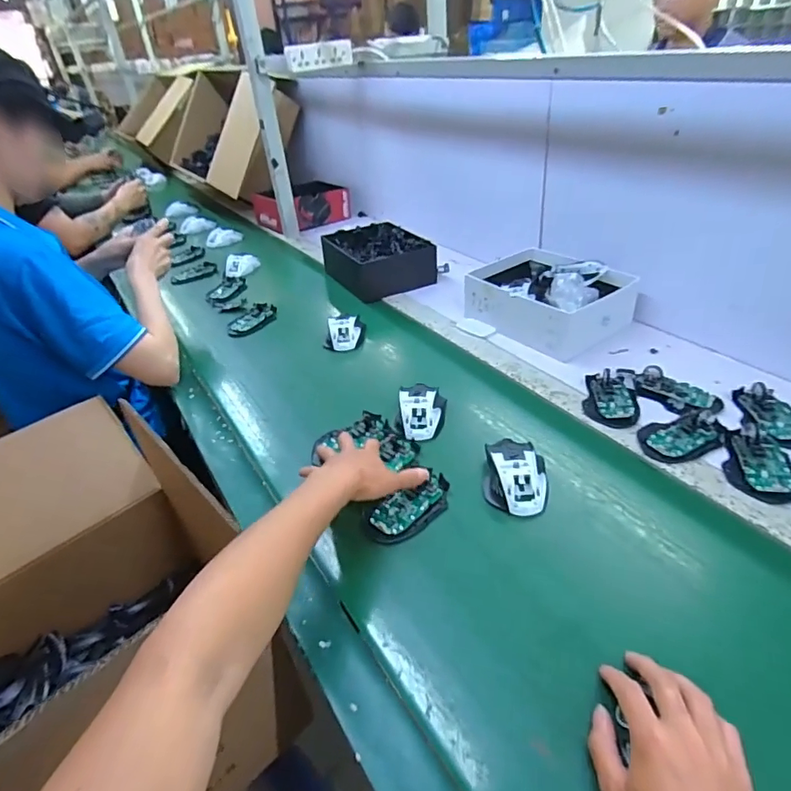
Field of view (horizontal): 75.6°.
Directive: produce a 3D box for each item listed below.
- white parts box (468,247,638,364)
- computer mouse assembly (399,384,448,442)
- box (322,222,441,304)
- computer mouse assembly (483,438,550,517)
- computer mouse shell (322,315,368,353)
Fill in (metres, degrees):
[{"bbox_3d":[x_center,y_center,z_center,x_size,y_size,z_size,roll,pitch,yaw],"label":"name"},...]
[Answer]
[{"bbox_3d":[0.274,-0.182,0.920,0.205,0.103,0.264,-26,39,-26],"label":"white parts box"},{"bbox_3d":[0.039,0.023,0.721,0.071,0.036,0.094,-2,35,6],"label":"computer mouse assembly"},{"bbox_3d":[-0.045,-0.311,1.159,0.178,0.088,0.238,-22,38,-22],"label":"box"},{"bbox_3d":[0.144,0.091,0.608,0.072,0.032,0.102,0,35,9],"label":"computer mouse assembly"},{"bbox_3d":[-0.092,-0.117,0.940,0.071,0.035,0.085,-5,35,2],"label":"computer mouse shell"}]

